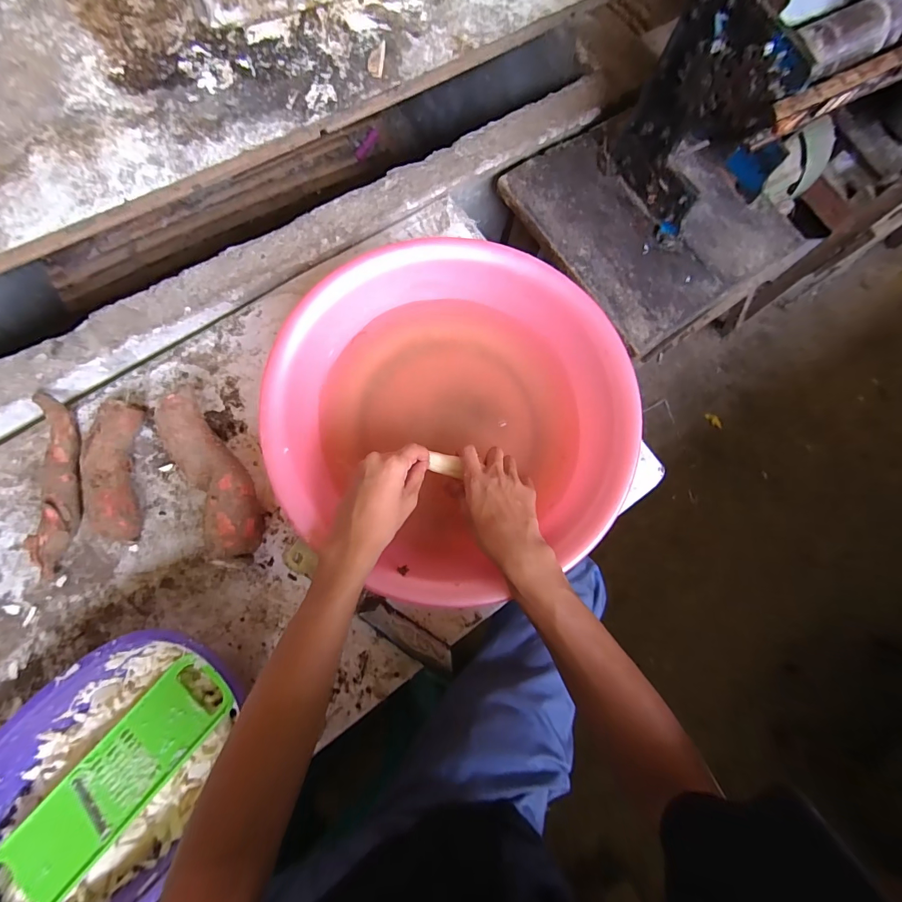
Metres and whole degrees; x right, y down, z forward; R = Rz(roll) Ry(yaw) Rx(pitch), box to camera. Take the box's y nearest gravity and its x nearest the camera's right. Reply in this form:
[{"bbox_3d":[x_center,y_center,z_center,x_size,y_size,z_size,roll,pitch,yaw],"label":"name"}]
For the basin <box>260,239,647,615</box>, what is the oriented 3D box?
[{"bbox_3d":[0.012,-0.028,0.497,0.394,0.136,0.360,1,76,-2],"label":"basin"}]

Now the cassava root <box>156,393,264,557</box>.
[{"bbox_3d":[-0.284,0.031,0.492,0.063,0.063,0.198,-25,78,-8],"label":"cassava root"}]

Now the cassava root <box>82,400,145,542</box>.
[{"bbox_3d":[-0.409,0.022,0.494,0.044,0.050,0.172,-10,76,-5],"label":"cassava root"}]

